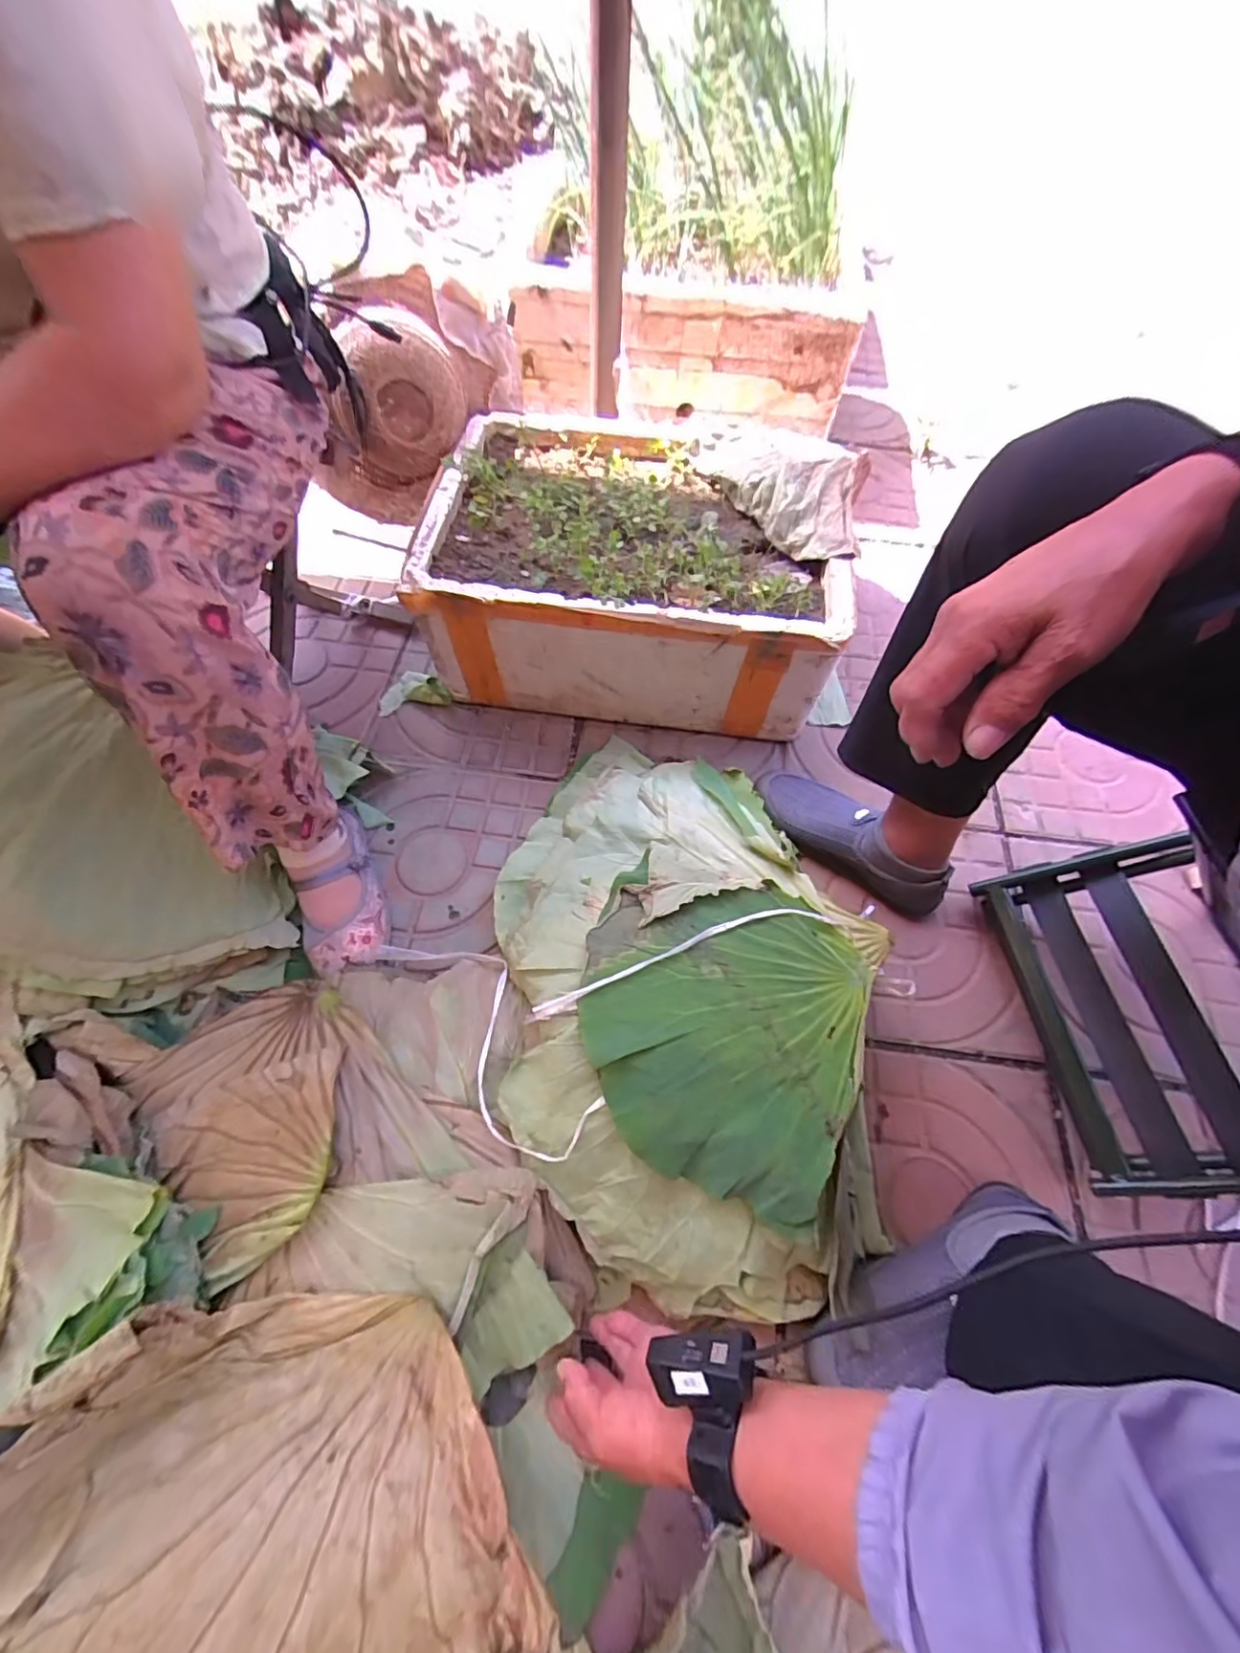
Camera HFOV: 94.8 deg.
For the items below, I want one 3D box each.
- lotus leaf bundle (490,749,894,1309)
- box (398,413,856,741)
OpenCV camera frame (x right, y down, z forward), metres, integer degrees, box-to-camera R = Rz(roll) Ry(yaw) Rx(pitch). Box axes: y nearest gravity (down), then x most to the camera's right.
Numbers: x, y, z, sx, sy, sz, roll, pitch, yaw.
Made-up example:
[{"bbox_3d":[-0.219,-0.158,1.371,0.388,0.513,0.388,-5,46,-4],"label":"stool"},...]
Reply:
[{"bbox_3d":[0.061,0.148,0.619,0.375,0.149,0.634,-9,64,-6],"label":"lotus leaf bundle"},{"bbox_3d":[0.024,-0.360,0.854,0.540,0.234,0.373,6,63,2],"label":"box"}]

